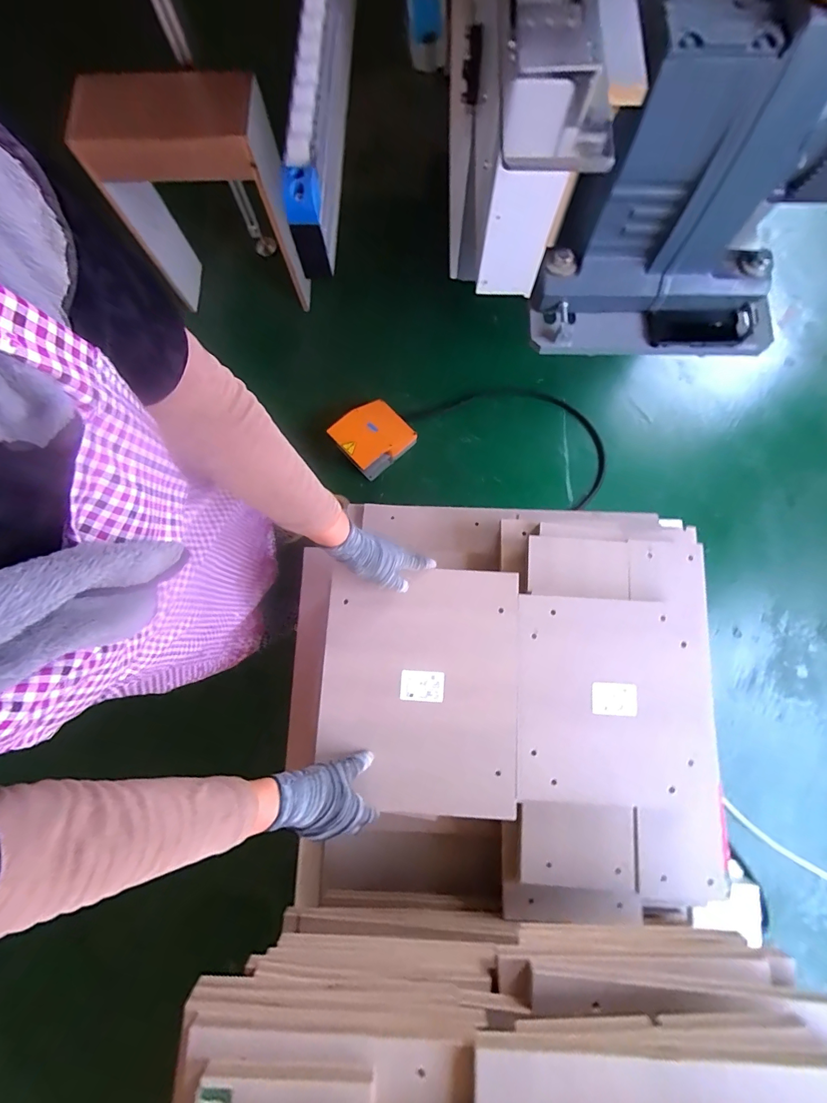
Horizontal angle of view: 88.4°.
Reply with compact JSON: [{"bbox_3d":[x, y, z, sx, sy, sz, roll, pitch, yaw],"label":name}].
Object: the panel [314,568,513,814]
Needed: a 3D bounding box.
[{"bbox_3d":[0.009,0.192,0.608,0.275,0.009,0.326,3,79,2],"label":"panel"}]

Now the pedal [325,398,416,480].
[{"bbox_3d":[-0.126,-0.360,1.338,0.223,0.124,0.180,-39,81,-6],"label":"pedal"}]

